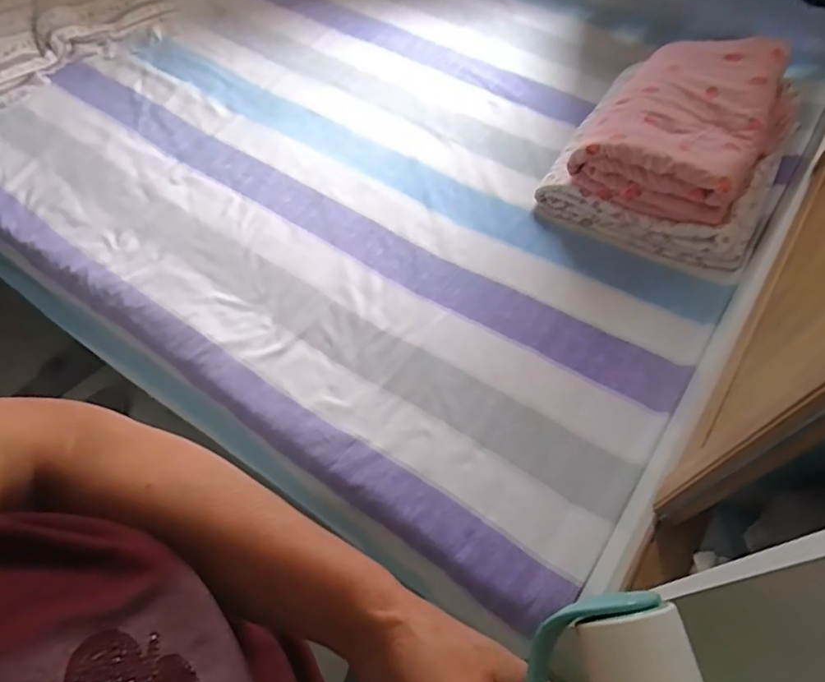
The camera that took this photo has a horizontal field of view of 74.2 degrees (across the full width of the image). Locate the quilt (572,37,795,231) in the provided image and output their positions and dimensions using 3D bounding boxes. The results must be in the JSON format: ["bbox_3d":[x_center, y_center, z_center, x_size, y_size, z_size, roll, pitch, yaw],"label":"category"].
[{"bbox_3d":[0.541,-0.427,1.073,0.322,0.142,0.413,31,64,18],"label":"quilt"}]

